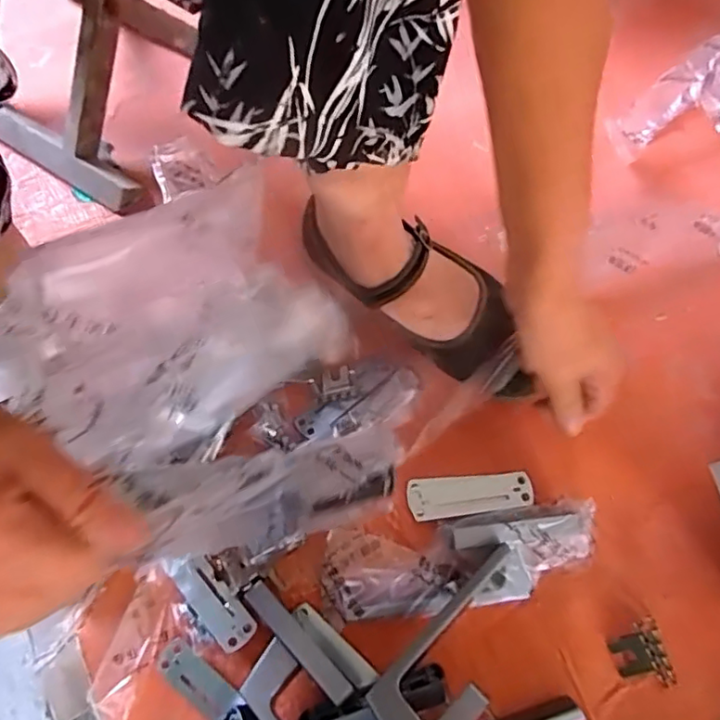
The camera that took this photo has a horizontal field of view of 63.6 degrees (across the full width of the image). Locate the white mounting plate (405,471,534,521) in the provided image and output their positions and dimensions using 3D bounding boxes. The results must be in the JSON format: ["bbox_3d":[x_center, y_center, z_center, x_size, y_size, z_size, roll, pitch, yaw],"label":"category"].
[{"bbox_3d":[0.086,0.105,0.459,0.096,0.008,0.031,-6,66,-3],"label":"white mounting plate"}]

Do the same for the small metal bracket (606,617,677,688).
[{"bbox_3d":[0.196,0.207,0.407,0.035,0.006,0.042,-9,66,-4],"label":"small metal bracket"}]

